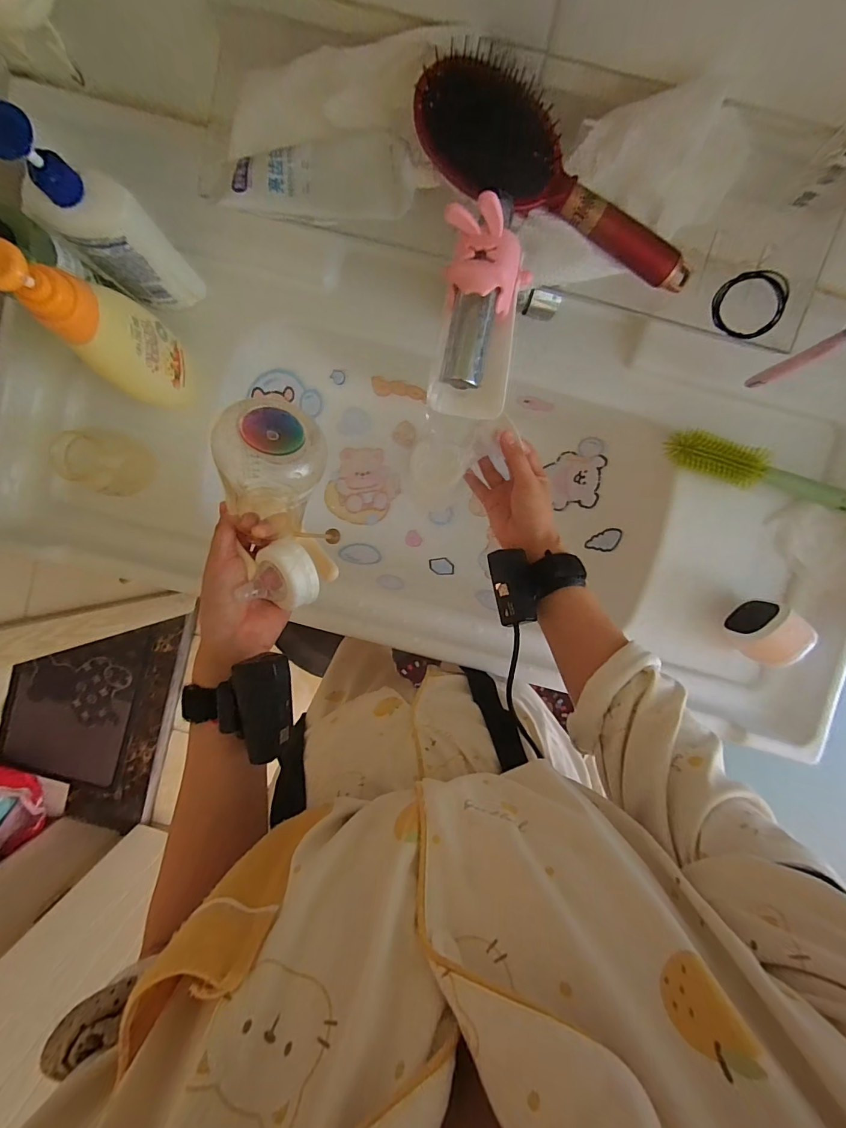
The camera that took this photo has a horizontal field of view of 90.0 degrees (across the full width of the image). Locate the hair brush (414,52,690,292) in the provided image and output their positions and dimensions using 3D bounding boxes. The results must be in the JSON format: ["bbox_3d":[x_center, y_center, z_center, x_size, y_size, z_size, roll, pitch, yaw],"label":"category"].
[{"bbox_3d":[0.107,-0.288,0.323,0.237,0.060,0.040,24,52,-13],"label":"hair brush"}]

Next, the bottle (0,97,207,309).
[{"bbox_3d":[-0.297,-0.312,0.396,0.079,0.186,0.049,14,93,0],"label":"bottle"}]

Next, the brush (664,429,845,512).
[{"bbox_3d":[0.383,-0.104,0.485,0.210,0.038,0.039,19,93,0],"label":"brush"}]

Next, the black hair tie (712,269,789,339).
[{"bbox_3d":[0.275,-0.218,0.355,0.057,0.012,0.051,-27,93,2],"label":"black hair tie"}]

